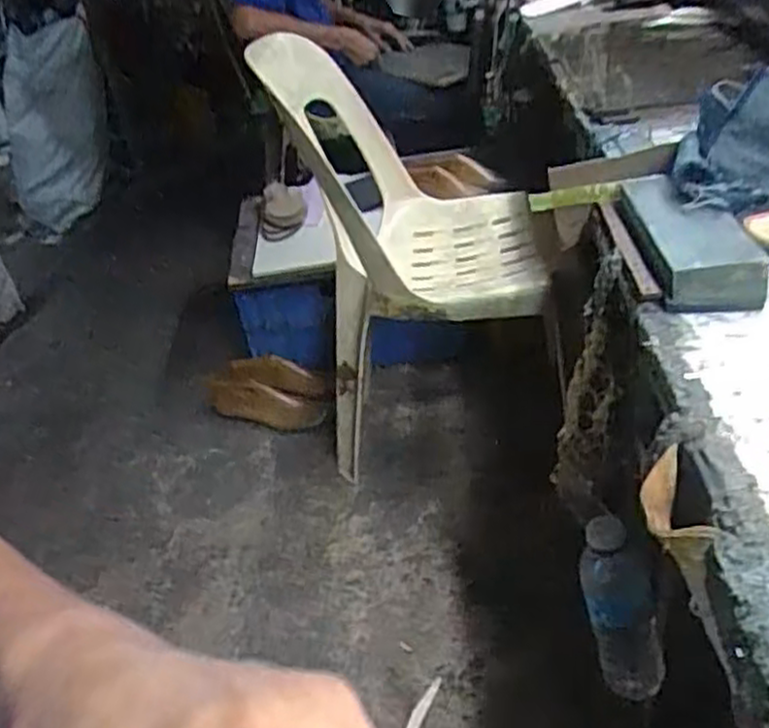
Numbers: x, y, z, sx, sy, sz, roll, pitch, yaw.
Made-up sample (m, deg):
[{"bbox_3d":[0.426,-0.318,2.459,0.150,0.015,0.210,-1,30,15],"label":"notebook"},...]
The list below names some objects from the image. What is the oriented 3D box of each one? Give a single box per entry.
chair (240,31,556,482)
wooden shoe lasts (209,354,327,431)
[{"bbox_3d":[0.064,-0.196,1.354,0.425,0.705,0.457,-2,31,13],"label":"chair"},{"bbox_3d":[-0.258,0.063,1.712,0.321,0.110,0.120,6,34,25],"label":"wooden shoe lasts"}]

